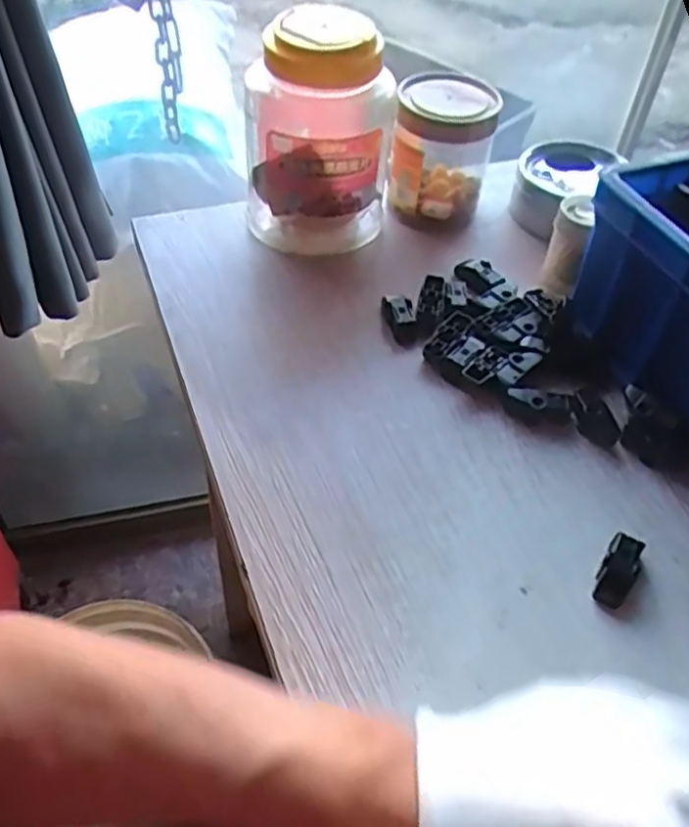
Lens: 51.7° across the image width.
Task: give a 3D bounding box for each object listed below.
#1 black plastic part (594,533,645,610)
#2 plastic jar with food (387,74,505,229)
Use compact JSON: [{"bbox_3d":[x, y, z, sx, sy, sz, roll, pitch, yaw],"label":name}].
[{"bbox_3d":[0.158,0.091,0.410,0.019,0.018,0.044,23,51,16],"label":"black plastic part"},{"bbox_3d":[0.085,-0.230,0.625,0.083,0.120,0.078,8,49,4],"label":"plastic jar with food"}]

